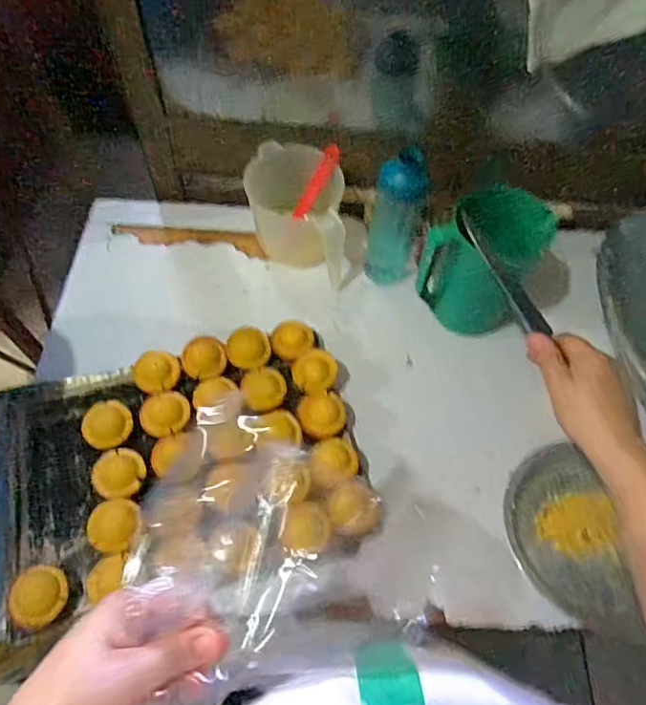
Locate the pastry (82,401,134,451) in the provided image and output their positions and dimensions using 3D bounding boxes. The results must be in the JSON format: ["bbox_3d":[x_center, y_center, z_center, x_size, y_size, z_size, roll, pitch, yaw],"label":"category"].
[{"bbox_3d":[-0.298,0.100,0.742,0.065,0.021,0.066,1,60,-2],"label":"pastry"}]

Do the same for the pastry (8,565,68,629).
[{"bbox_3d":[-0.322,0.274,0.603,0.054,0.023,0.063,3,60,-2],"label":"pastry"}]

